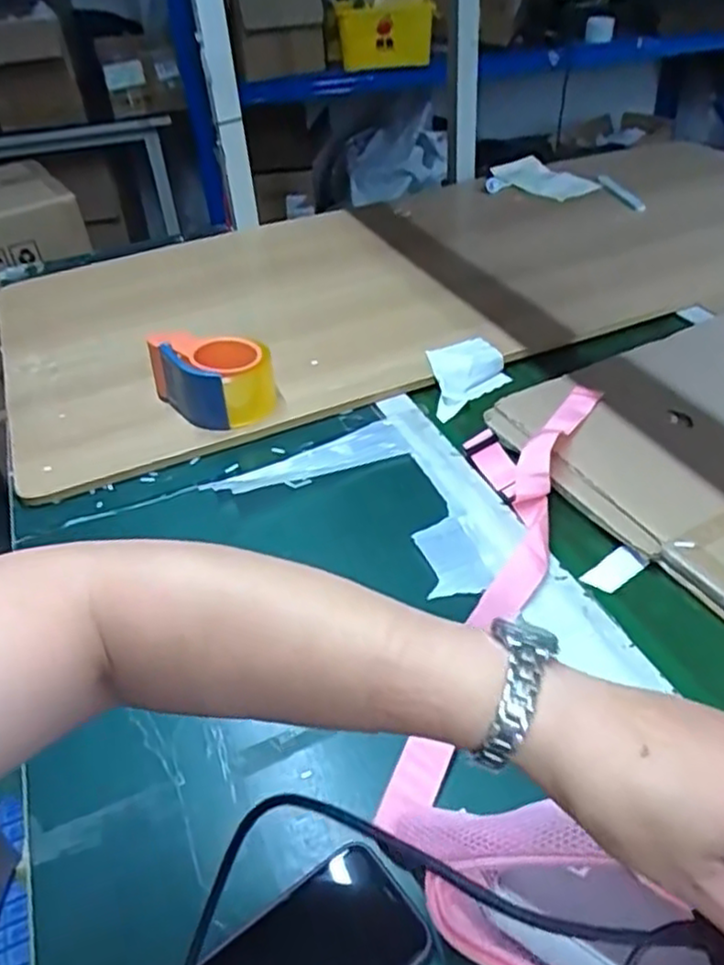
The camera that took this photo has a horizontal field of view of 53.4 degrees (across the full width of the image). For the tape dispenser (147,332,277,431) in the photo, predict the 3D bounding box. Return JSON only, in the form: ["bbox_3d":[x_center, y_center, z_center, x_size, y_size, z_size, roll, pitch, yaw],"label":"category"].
[{"bbox_3d":[-0.168,-0.124,0.823,0.102,0.080,0.132,-34,46,-29],"label":"tape dispenser"}]

